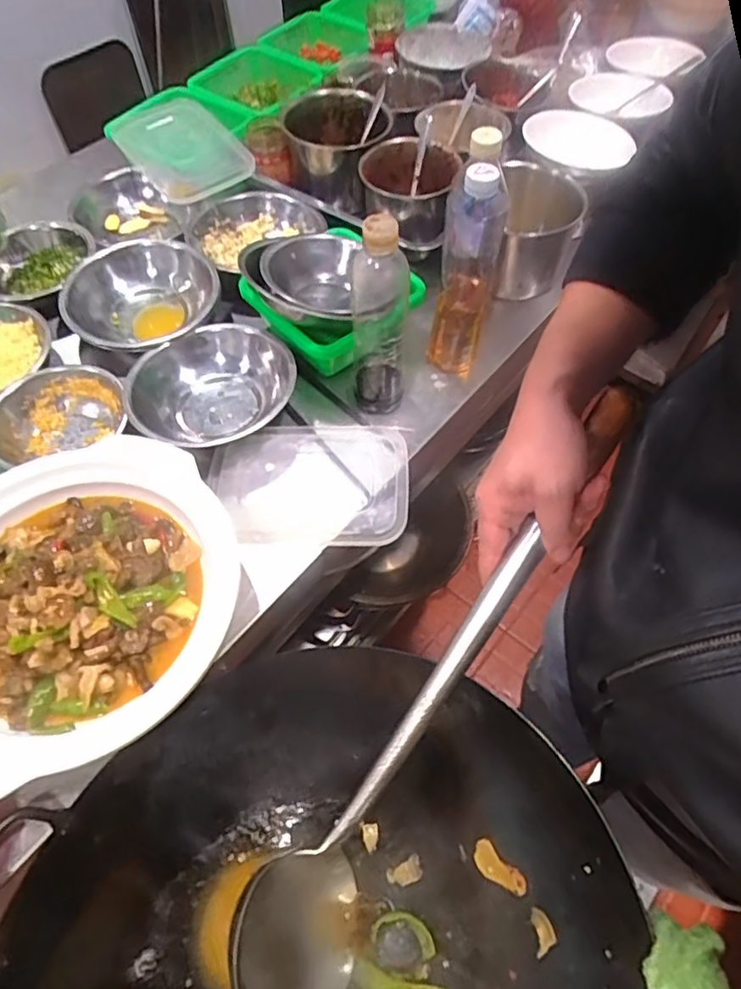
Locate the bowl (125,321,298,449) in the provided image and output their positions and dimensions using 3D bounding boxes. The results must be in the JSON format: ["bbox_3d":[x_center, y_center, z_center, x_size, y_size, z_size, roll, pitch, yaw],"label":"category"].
[{"bbox_3d":[-0.175,-0.114,0.667,0.167,0.060,0.175,0,58,0],"label":"bowl"}]

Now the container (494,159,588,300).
[{"bbox_3d":[0.225,-0.344,0.796,0.107,0.108,0.133,7,58,4],"label":"container"}]

